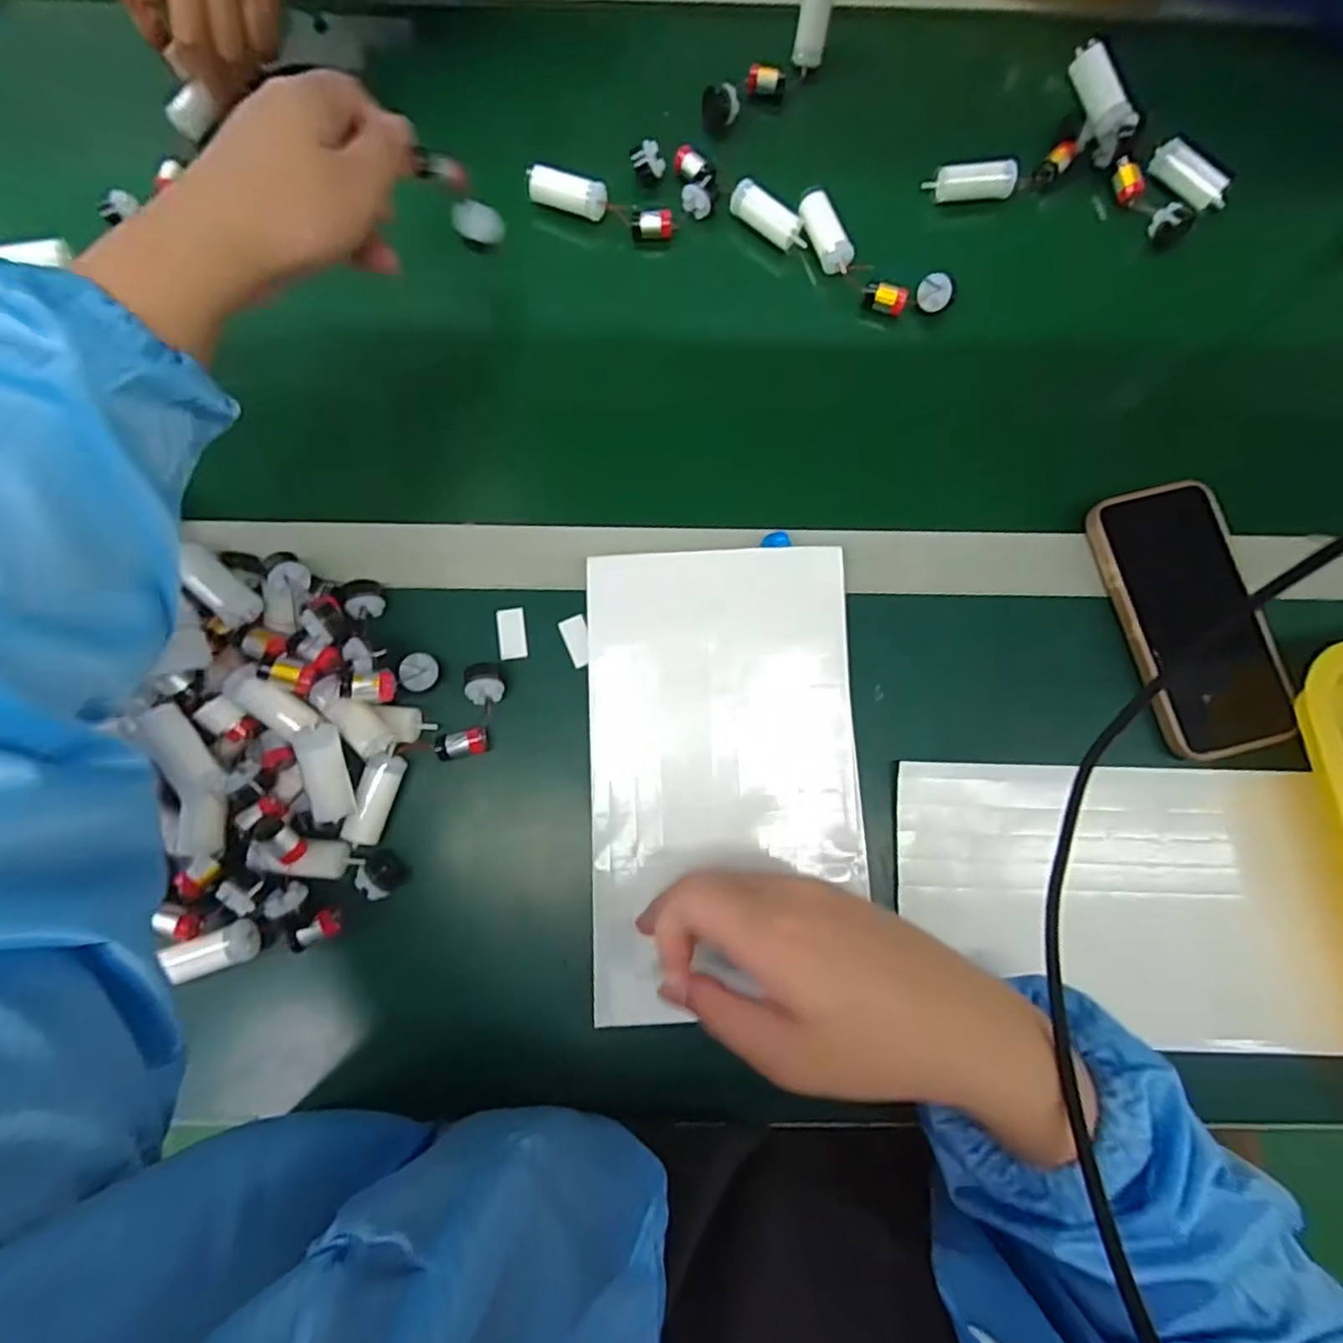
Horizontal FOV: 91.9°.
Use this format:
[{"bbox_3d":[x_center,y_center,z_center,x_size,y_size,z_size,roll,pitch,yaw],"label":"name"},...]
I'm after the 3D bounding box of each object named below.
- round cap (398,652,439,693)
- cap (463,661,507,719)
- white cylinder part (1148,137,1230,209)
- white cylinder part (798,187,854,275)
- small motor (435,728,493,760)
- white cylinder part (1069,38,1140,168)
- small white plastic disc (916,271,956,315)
[{"bbox_3d":[-0.144,0.000,0.372,0.022,0.012,0.022,1,85,-10],"label":"round cap"},{"bbox_3d":[-0.106,0.010,0.375,0.020,0.021,0.028,-14,81,-3],"label":"cap"},{"bbox_3d":[0.357,-0.340,0.448,0.019,0.020,0.057,-41,84,-7],"label":"white cylinder part"},{"bbox_3d":[0.103,-0.294,0.438,0.020,0.022,0.056,-21,82,-4],"label":"white cylinder part"},{"bbox_3d":[-0.119,0.042,0.371,0.026,0.020,0.015,-13,81,-3],"label":"small motor"},{"bbox_3d":[0.290,-0.381,0.433,0.024,0.028,0.069,-40,115,-7],"label":"white cylinder part"},{"bbox_3d":[0.173,-0.248,0.425,0.009,0.024,0.023,-33,106,-41],"label":"small white plastic disc"}]

